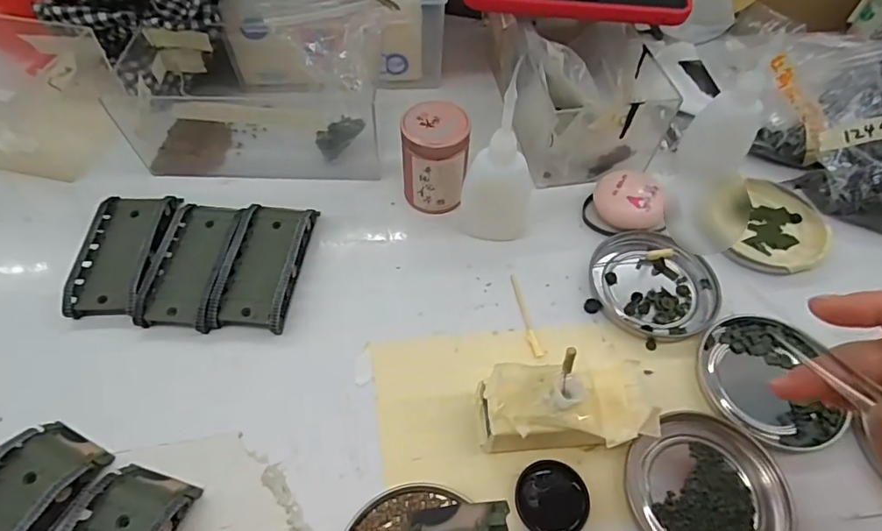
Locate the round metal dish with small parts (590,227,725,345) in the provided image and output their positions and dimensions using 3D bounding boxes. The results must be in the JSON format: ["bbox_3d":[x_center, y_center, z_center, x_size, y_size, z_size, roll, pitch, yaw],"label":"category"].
[{"bbox_3d":[0.137,0.010,0.333,0.075,0.009,0.077,1,56,-1],"label":"round metal dish with small parts"}]

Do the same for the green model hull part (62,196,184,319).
[{"bbox_3d":[-0.204,-0.009,0.333,0.046,0.015,0.089,1,56,-1],"label":"green model hull part"}]

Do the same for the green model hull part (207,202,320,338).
[{"bbox_3d":[-0.112,-0.002,0.331,0.044,0.020,0.092,5,56,2],"label":"green model hull part"}]

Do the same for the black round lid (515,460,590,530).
[{"bbox_3d":[0.055,0.116,0.258,0.035,0.005,0.034,1,56,-1],"label":"black round lid"}]

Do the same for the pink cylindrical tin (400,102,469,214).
[{"bbox_3d":[-0.004,-0.072,0.353,0.043,0.064,0.042,-2,56,-3],"label":"pink cylindrical tin"}]

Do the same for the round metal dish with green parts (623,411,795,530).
[{"bbox_3d":[0.133,0.114,0.259,0.075,0.009,0.077,1,56,-1],"label":"round metal dish with green parts"}]

